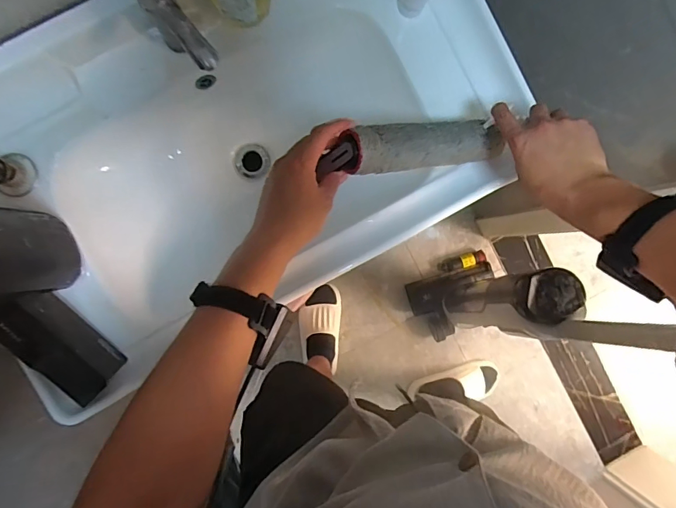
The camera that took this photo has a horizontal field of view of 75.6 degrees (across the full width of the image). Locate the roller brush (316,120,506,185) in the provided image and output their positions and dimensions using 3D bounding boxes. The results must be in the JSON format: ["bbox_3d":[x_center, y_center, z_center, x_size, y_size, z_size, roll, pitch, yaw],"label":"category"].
[{"bbox_3d":[0.106,-0.133,0.544,0.263,0.046,0.052,-12,92,-29],"label":"roller brush"}]

